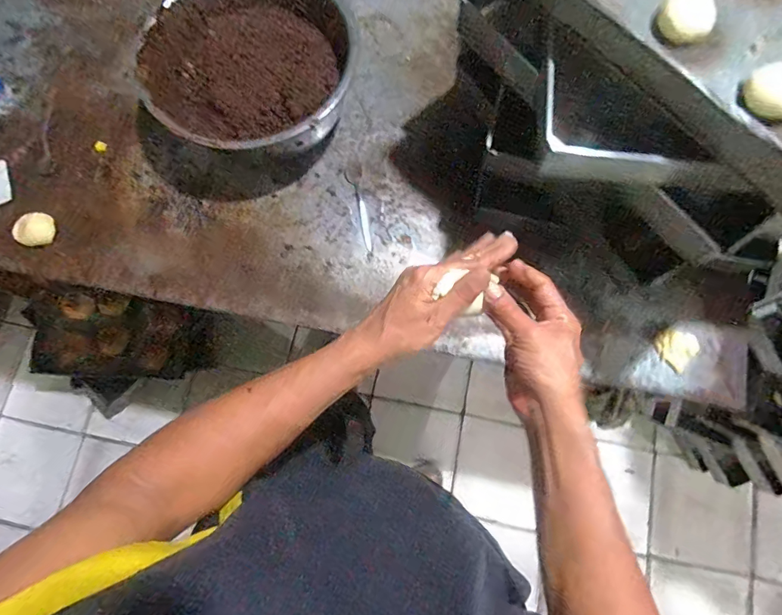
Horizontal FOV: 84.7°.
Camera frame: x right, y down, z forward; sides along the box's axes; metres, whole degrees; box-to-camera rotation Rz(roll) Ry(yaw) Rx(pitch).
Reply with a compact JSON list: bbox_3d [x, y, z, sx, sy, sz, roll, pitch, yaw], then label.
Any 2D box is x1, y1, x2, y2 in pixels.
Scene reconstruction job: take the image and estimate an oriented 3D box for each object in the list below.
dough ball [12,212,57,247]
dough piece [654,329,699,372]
[{"bbox_3d":[-0.612,-0.139,0.737,0.063,0.040,0.056,-32,78,-6],"label":"dough ball"},{"bbox_3d":[0.445,0.062,0.669,0.057,0.010,0.057,41,80,10],"label":"dough piece"}]

